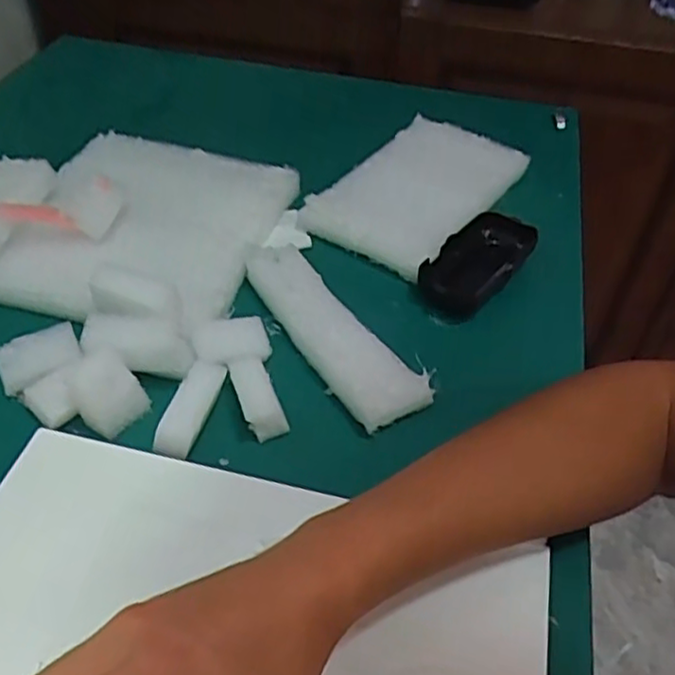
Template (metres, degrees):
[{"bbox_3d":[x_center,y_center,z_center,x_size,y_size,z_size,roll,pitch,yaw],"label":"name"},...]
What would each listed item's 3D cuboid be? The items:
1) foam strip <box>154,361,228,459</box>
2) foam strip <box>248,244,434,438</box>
[{"bbox_3d":[-0.087,0.041,0.410,0.023,0.009,0.061,16,63,14],"label":"foam strip"},{"bbox_3d":[-0.010,-0.013,0.474,0.049,0.016,0.179,-25,51,-23],"label":"foam strip"}]

